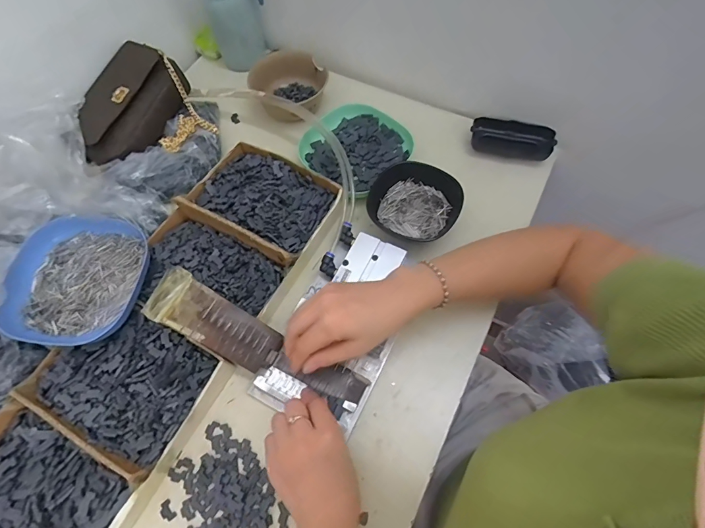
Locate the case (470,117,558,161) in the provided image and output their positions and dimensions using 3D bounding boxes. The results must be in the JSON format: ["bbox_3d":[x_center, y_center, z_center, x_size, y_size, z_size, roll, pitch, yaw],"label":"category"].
[{"bbox_3d":[0.219,-0.173,0.536,0.109,0.035,0.047,12,65,9],"label":"case"}]

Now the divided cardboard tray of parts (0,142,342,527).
[{"bbox_3d":[-0.198,0.062,0.419,0.172,0.046,0.485,26,68,14],"label":"divided cardboard tray of parts"}]

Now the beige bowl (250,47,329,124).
[{"bbox_3d":[-0.090,-0.260,0.564,0.114,0.050,0.097,-17,64,-6],"label":"beige bowl"}]

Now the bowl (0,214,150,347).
[{"bbox_3d":[-0.294,0.014,0.416,0.127,0.032,0.145,10,65,7],"label":"bowl"}]

